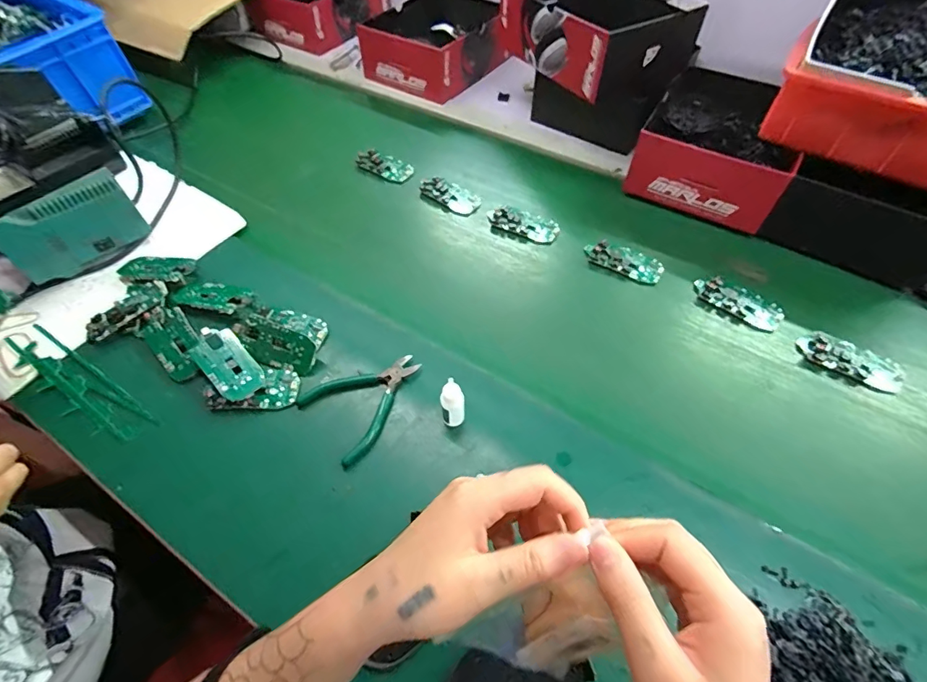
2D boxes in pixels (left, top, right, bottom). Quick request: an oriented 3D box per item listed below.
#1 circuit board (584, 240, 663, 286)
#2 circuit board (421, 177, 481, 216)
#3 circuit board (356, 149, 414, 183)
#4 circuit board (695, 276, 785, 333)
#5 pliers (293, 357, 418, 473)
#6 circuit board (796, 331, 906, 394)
[{"bbox_3d":[0.206,-0.103,0.585,0.097,0.011,0.044,26,60,18],"label":"circuit board"},{"bbox_3d":[-0.017,-0.214,0.668,0.091,0.017,0.046,31,61,21],"label":"circuit board"},{"bbox_3d":[-0.122,-0.272,0.713,0.090,0.020,0.044,25,59,18],"label":"circuit board"},{"bbox_3d":[0.328,-0.047,0.544,0.097,0.011,0.043,35,63,23],"label":"circuit board"},{"bbox_3d":[-0.098,0.057,0.469,0.118,0.015,0.094,-37,62,-22],"label":"pliers"},{"bbox_3d":[0.421,0.022,0.497,0.100,0.011,0.043,28,60,20],"label":"circuit board"}]

